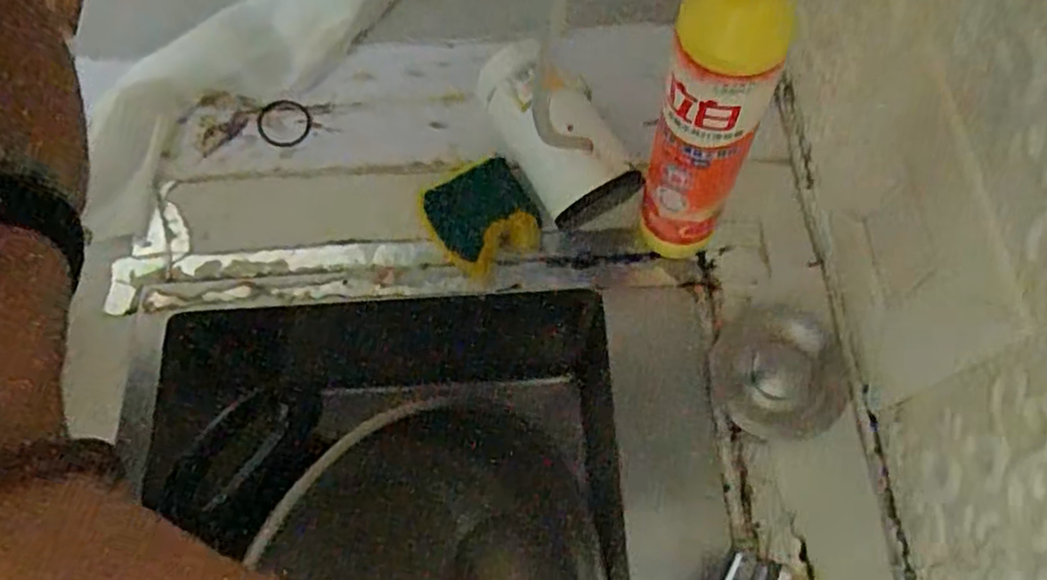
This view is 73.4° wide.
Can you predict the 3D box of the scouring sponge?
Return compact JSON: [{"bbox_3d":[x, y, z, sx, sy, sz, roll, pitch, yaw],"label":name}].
[{"bbox_3d":[-0.028,-0.050,0.486,0.069,0.026,0.069,-34,71,-10],"label":"scouring sponge"}]

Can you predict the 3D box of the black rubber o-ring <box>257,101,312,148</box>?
[{"bbox_3d":[-0.186,-0.131,0.547,0.042,0.006,0.040,-1,68,2],"label":"black rubber o-ring"}]

